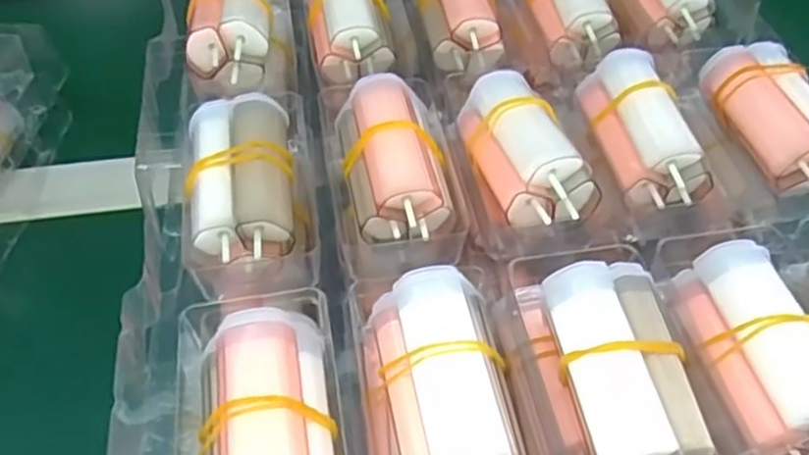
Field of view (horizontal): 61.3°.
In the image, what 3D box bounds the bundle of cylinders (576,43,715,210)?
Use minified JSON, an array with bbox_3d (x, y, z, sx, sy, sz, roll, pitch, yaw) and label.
[{"bbox_3d":[0.092,-0.041,0.269,0.031,0.023,0.067,-11,52,-9],"label":"bundle of cylinders"}]

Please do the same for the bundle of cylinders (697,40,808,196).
[{"bbox_3d":[0.147,-0.046,0.272,0.034,0.021,0.066,-6,51,-5],"label":"bundle of cylinders"}]

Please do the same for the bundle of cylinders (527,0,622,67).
[{"bbox_3d":[0.077,-0.109,0.325,0.029,0.025,0.066,-6,51,-5],"label":"bundle of cylinders"}]

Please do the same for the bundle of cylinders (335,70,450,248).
[{"bbox_3d":[-0.004,-0.027,0.257,0.036,0.023,0.066,-7,51,-7],"label":"bundle of cylinders"}]

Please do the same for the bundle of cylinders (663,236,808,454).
[{"bbox_3d":[0.108,0.036,0.205,0.026,0.021,0.067,-10,52,-8],"label":"bundle of cylinders"}]

